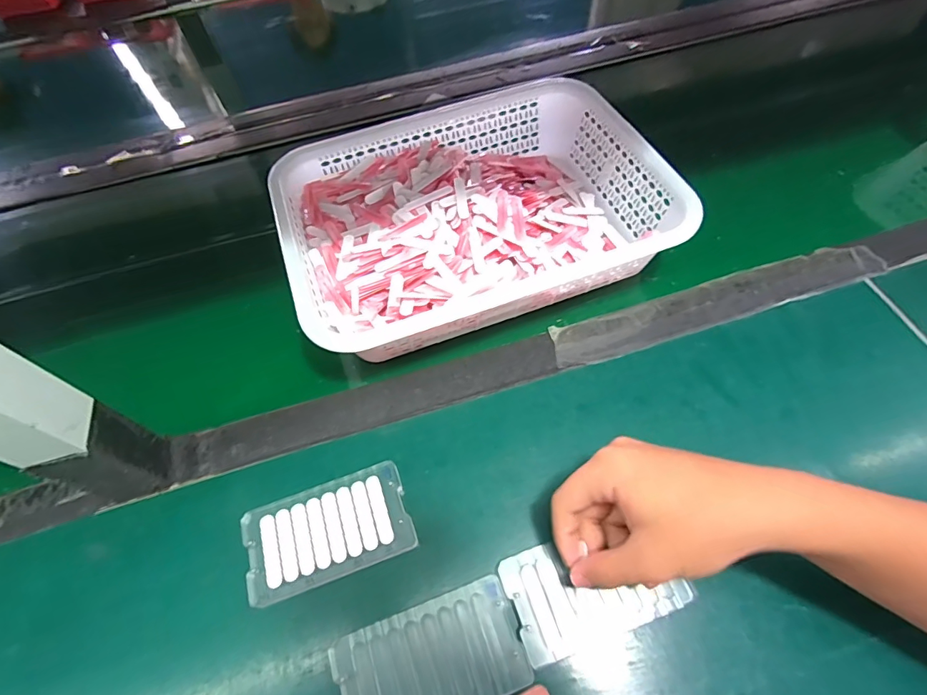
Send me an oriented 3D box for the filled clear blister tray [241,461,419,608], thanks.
[{"bbox_3d":[-0.103,0.139,0.351,0.121,0.010,0.070,-19,59,-7],"label":"filled clear blister tray"}]

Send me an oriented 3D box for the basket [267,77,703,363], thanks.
[{"bbox_3d":[0.007,-0.134,0.471,0.358,0.077,0.257,-19,60,-7],"label":"basket"}]

